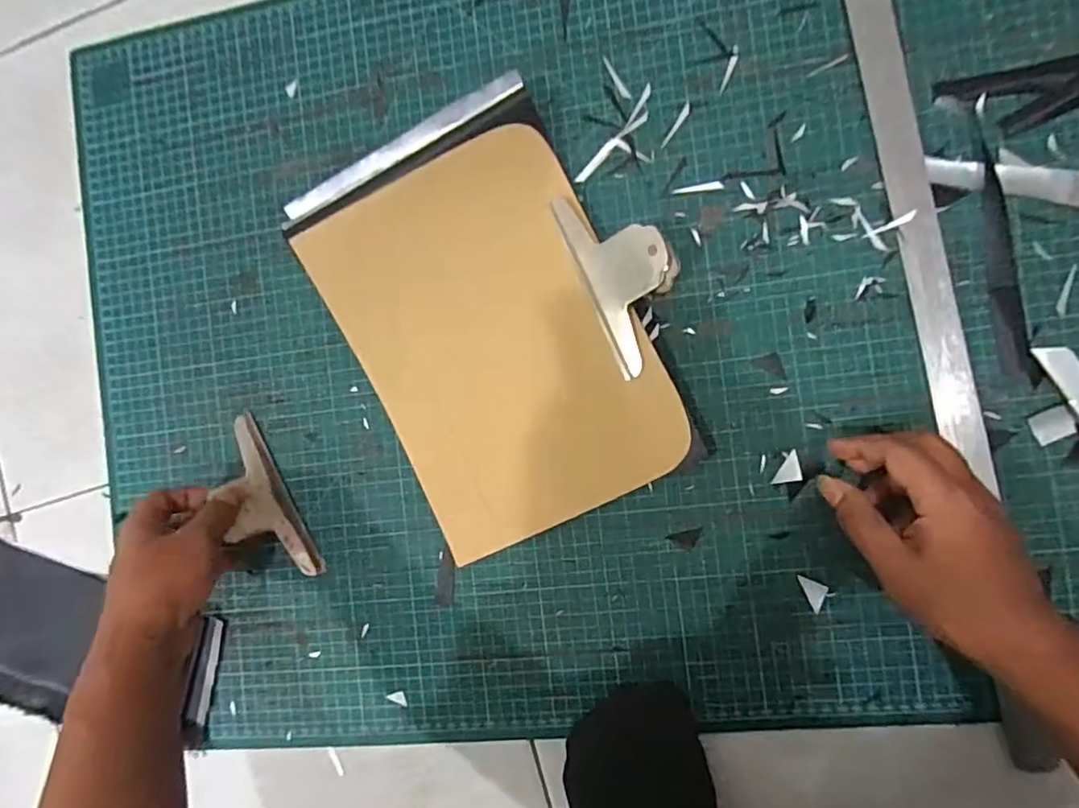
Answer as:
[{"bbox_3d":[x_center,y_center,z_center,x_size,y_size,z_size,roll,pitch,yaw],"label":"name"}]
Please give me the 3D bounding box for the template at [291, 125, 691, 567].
[{"bbox_3d":[-0.031,-0.041,0.434,0.196,0.048,0.262,-26,85,7],"label":"template"}]

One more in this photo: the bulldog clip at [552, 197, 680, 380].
[{"bbox_3d":[0.063,-0.094,0.422,0.067,0.032,0.134,-23,85,8],"label":"bulldog clip"}]

